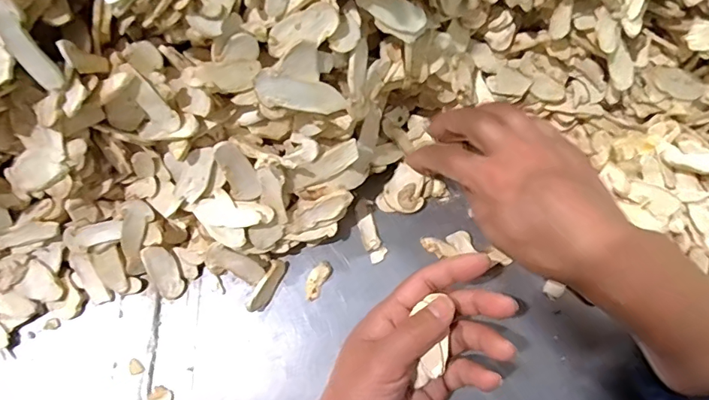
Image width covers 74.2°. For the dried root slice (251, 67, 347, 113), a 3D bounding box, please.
[{"bbox_3d":[-0.034,-0.067,0.298,0.058,0.008,0.022,8,104,-22],"label":"dried root slice"}]

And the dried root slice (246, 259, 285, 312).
[{"bbox_3d":[-0.067,0.066,0.362,0.011,0.009,0.043,26,73,6],"label":"dried root slice"}]

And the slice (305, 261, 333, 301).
[{"bbox_3d":[-0.030,0.064,0.373,0.015,0.005,0.032,27,73,6],"label":"slice"}]

